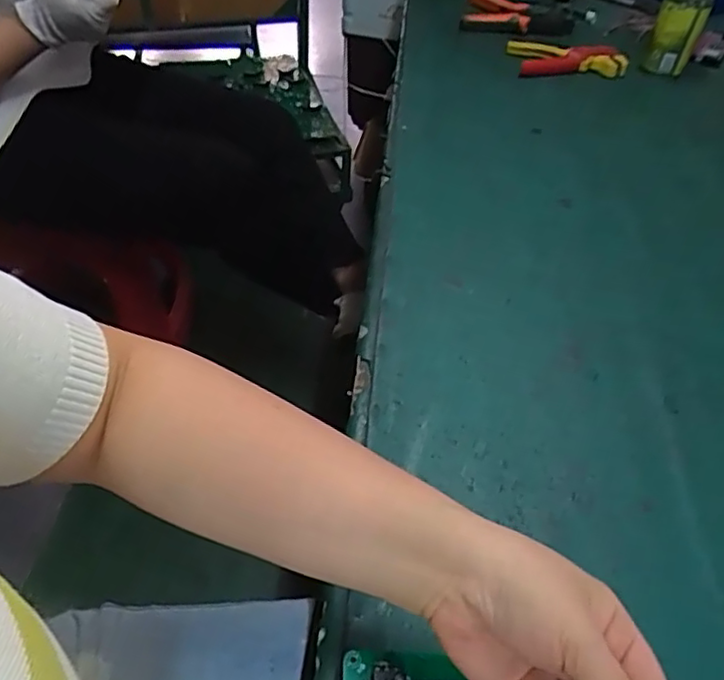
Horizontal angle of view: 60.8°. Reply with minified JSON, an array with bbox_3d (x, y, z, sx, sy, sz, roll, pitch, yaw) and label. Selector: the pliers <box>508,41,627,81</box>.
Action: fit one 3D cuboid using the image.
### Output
[{"bbox_3d":[0.306,-0.426,0.925,0.159,0.033,0.094,3,47,2],"label":"pliers"}]

